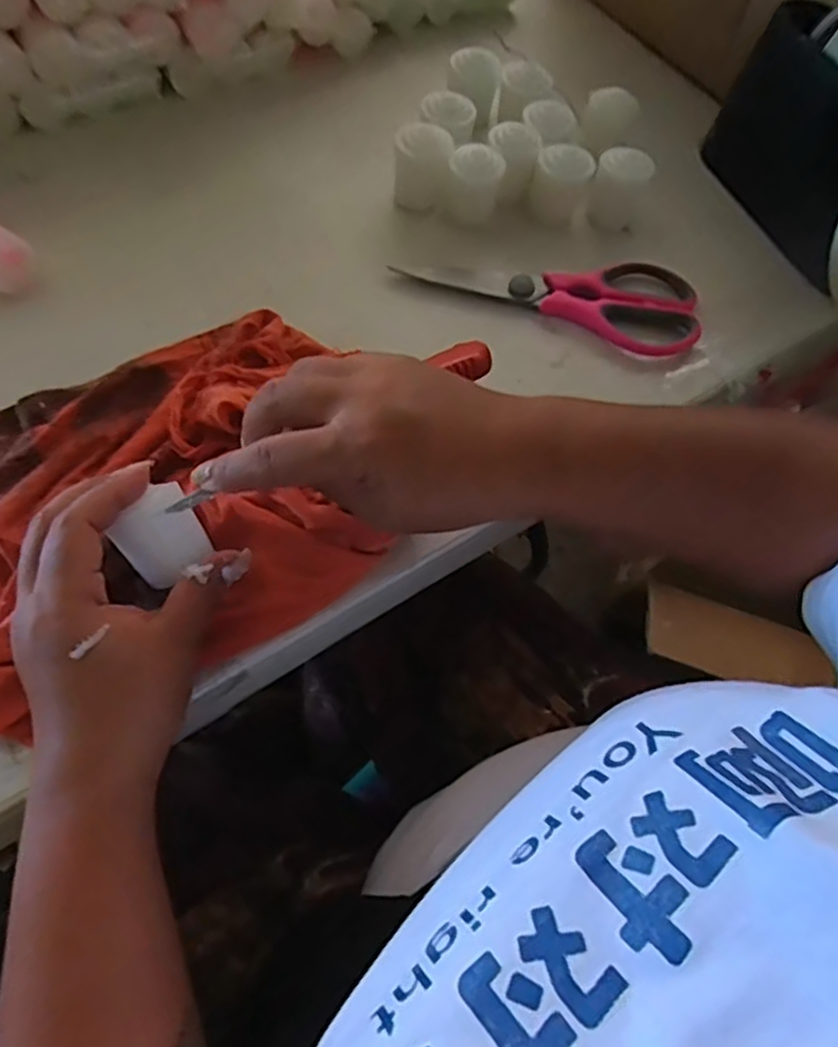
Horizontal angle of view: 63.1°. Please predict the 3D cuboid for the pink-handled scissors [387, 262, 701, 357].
[{"bbox_3d":[0.092,-0.162,0.455,0.193,0.011,0.068,18,64,2],"label":"pink-handled scissors"}]

